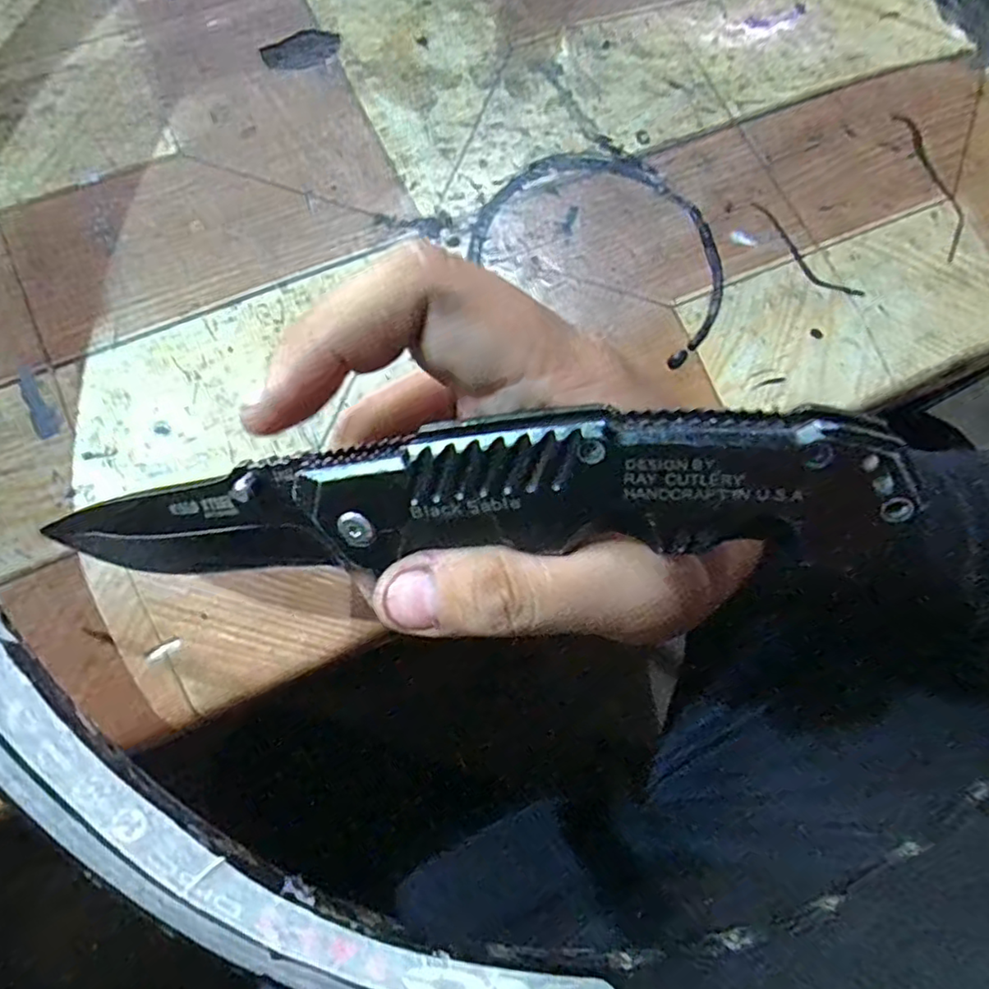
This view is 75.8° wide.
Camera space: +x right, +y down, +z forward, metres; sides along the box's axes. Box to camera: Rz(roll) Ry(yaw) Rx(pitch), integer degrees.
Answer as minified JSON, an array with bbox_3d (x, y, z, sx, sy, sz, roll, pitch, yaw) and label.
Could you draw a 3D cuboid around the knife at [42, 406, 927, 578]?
[{"bbox_3d":[-0.015,-0.001,0.131,0.168,0.015,0.028,-6,117,18],"label":"knife"}]

